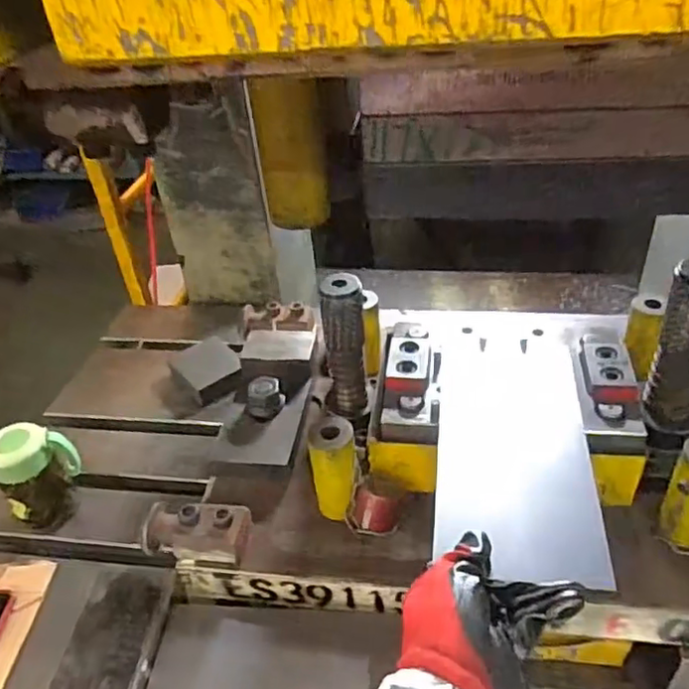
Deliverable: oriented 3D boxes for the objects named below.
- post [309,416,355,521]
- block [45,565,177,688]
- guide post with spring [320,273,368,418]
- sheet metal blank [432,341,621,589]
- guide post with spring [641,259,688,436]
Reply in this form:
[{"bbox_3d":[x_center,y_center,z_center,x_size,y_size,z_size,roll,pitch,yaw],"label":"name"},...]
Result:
[{"bbox_3d":[-0.009,0.110,0.553,0.037,0.091,0.034,-5,37,1],"label":"post"},{"bbox_3d":[-0.187,0.249,0.494,0.072,0.025,0.161,-1,37,6],"label":"block"},{"bbox_3d":[0.000,0.008,0.592,0.039,0.156,0.030,-1,37,6],"label":"guide post with spring"},{"bbox_3d":[0.140,0.082,0.525,0.119,0.008,0.245,1,39,10],"label":"sheet metal blank"},{"bbox_3d":[0.302,0.004,0.545,0.057,0.164,0.055,18,43,28],"label":"guide post with spring"}]

